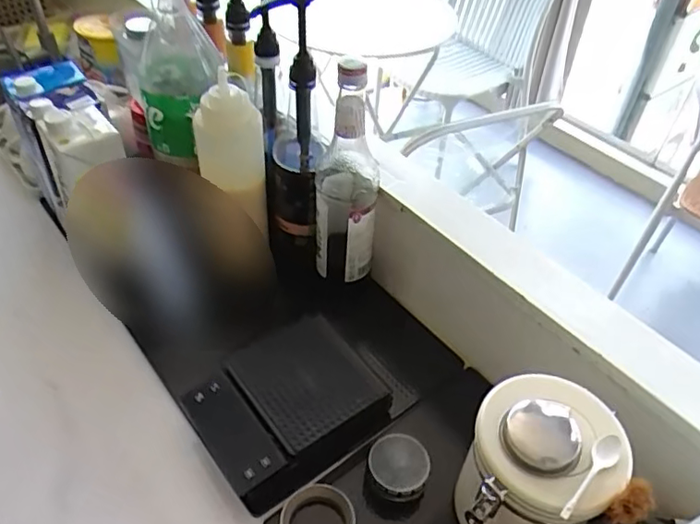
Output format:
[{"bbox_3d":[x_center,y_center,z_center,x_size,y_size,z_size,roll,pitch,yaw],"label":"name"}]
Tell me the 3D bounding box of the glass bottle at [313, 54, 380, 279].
[{"bbox_3d":[-0.003,-0.095,0.708,0.074,0.308,0.062,6,45,2],"label":"glass bottle"}]

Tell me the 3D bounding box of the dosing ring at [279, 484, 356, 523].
[{"bbox_3d":[-0.031,0.253,0.578,0.071,0.023,0.069,2,45,-2],"label":"dosing ring"}]

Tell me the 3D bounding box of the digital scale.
[{"bbox_3d":[-0.069,0.151,0.640,0.181,0.064,0.144,-34,58,-17],"label":"digital scale"}]

